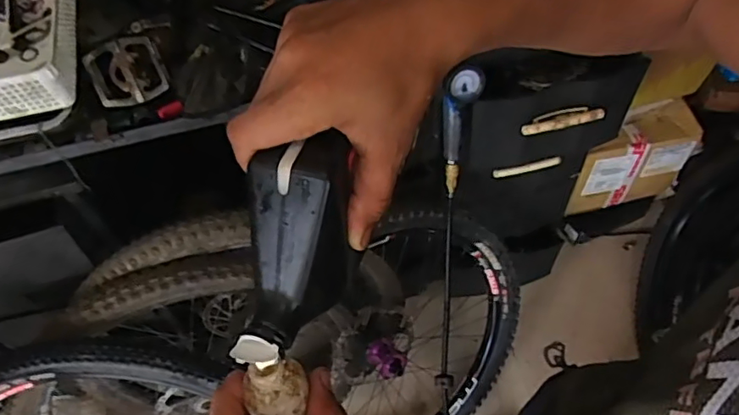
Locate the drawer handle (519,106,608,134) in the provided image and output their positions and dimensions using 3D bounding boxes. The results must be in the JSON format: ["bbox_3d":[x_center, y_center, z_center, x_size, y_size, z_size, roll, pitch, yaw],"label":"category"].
[{"bbox_3d":[0.325,-0.150,0.950,0.139,0.025,0.023,-10,57,-3],"label":"drawer handle"}]

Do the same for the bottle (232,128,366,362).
[{"bbox_3d":[-0.039,0.021,0.323,0.048,0.064,0.123,16,94,39],"label":"bottle"}]

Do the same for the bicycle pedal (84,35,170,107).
[{"bbox_3d":[-0.356,-0.200,0.834,0.104,0.091,0.026,-22,25,-6],"label":"bicycle pedal"}]

